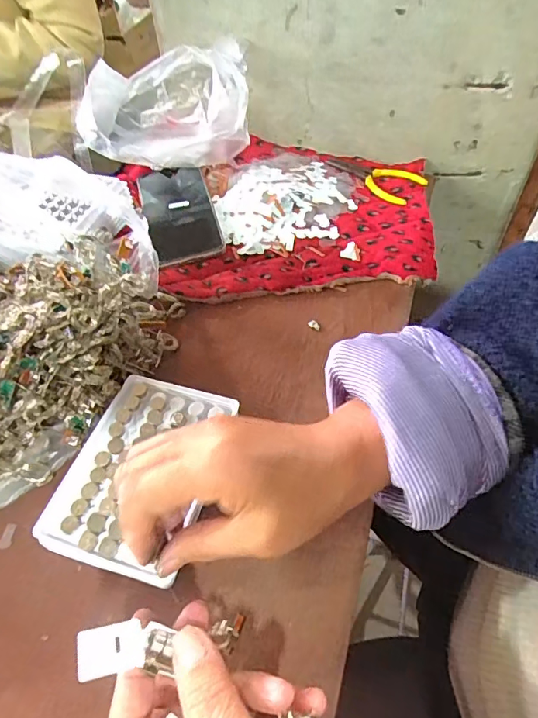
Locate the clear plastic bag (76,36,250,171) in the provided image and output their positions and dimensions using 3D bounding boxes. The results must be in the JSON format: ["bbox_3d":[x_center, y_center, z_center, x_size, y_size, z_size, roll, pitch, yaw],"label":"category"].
[{"bbox_3d":[-0.118,-0.292,0.546,0.181,0.104,0.121,-3,54,0],"label":"clear plastic bag"}]

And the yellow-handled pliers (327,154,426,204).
[{"bbox_3d":[0.117,-0.214,0.549,0.122,0.007,0.060,26,59,19],"label":"yellow-handled pliers"}]

